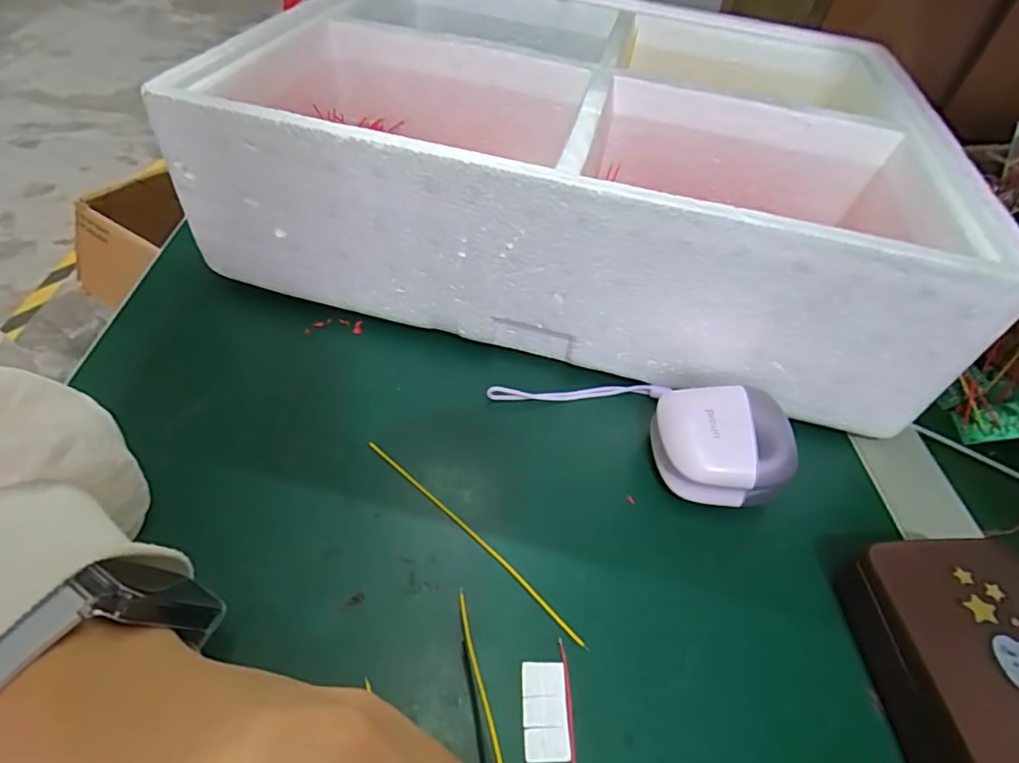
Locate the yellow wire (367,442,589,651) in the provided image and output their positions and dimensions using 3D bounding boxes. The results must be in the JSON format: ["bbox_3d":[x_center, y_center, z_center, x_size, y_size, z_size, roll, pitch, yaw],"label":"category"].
[{"bbox_3d":[-0.017,0.064,0.236,0.128,0.004,0.005,36,54,25],"label":"yellow wire"}]

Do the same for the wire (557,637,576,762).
[{"bbox_3d":[0.021,0.114,0.193,0.004,0.004,0.049,2,47,-5],"label":"wire"}]

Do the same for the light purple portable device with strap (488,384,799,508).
[{"bbox_3d":[0.066,0.012,0.271,0.136,0.040,0.056,28,51,18],"label":"light purple portable device with strap"}]

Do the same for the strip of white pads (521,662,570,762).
[{"bbox_3d":[0.012,0.113,0.193,0.015,0.004,0.030,2,47,-4],"label":"strip of white pads"}]

